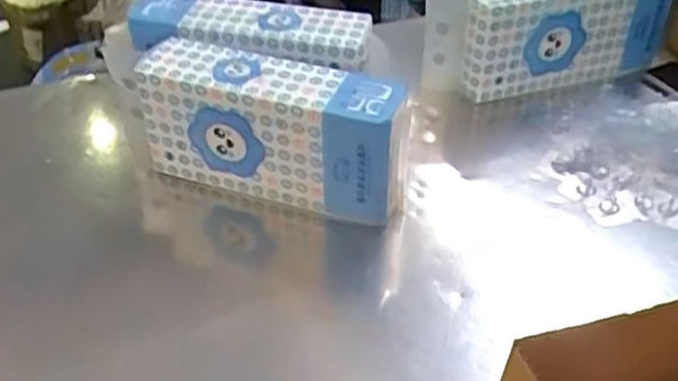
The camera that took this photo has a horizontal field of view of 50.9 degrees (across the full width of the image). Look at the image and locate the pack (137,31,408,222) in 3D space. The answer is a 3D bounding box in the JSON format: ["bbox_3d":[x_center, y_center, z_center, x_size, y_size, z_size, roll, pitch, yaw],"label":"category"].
[{"bbox_3d":[-0.079,-0.077,0.874,0.320,0.166,0.097,15,43,18],"label":"pack"}]

